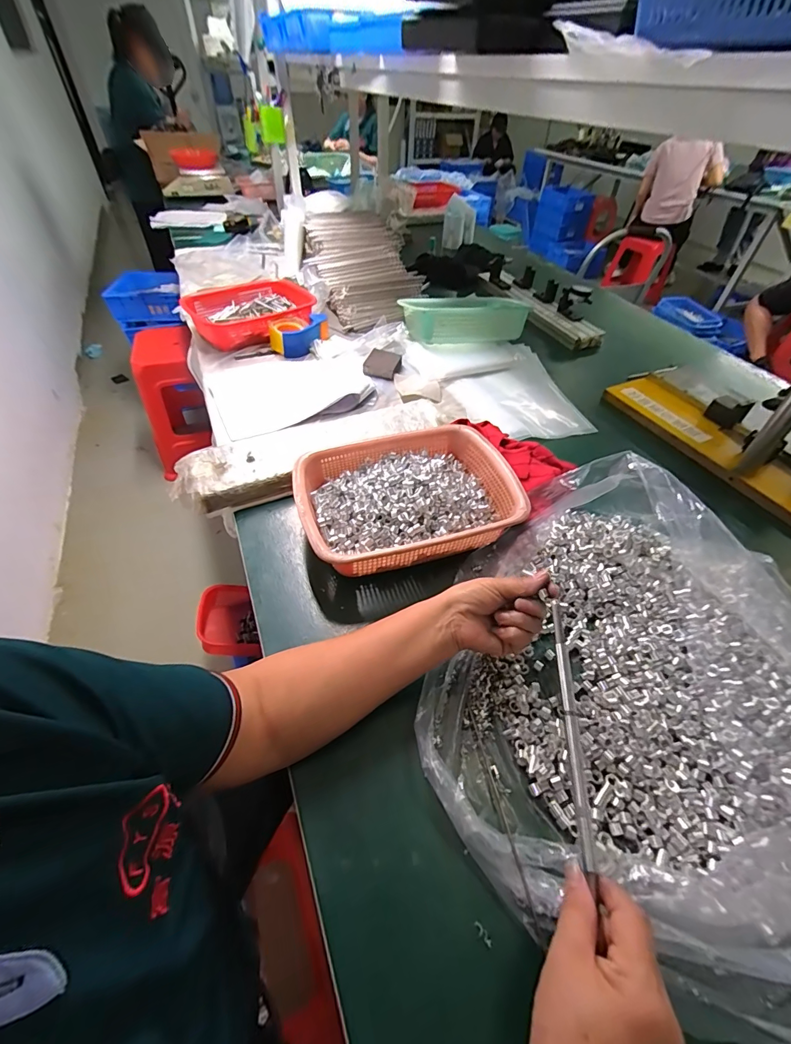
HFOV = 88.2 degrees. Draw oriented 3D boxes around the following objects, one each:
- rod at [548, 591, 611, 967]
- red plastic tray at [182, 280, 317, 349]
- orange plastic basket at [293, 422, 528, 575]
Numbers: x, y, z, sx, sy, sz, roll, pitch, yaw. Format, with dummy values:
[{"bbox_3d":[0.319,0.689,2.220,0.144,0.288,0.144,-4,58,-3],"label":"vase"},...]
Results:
[{"bbox_3d":[0.150,0.183,0.345,0.010,0.007,0.229,3,63,0],"label":"rod"},{"bbox_3d":[-0.356,-0.522,1.018,0.301,0.062,0.236,-15,51,-15],"label":"red plastic tray"},{"bbox_3d":[0.015,-0.031,0.587,0.290,0.074,0.212,-12,50,-13],"label":"orange plastic basket"}]

